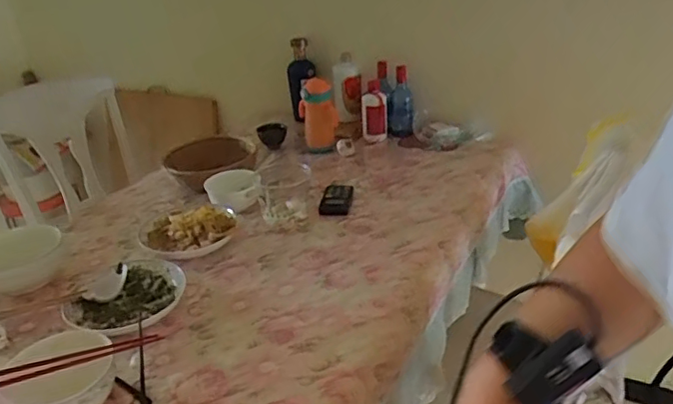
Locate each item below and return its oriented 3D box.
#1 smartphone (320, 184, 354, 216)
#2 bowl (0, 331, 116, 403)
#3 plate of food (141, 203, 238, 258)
[{"bbox_3d":[0.001,-0.008,1.243,0.066,0.011,0.134,0,27,8],"label":"smartphone"},{"bbox_3d":[-0.345,0.231,0.726,0.122,0.074,0.123,-18,30,-25],"label":"bowl"},{"bbox_3d":[-0.288,0.060,1.093,0.181,0.046,0.168,-3,27,2],"label":"plate of food"}]

